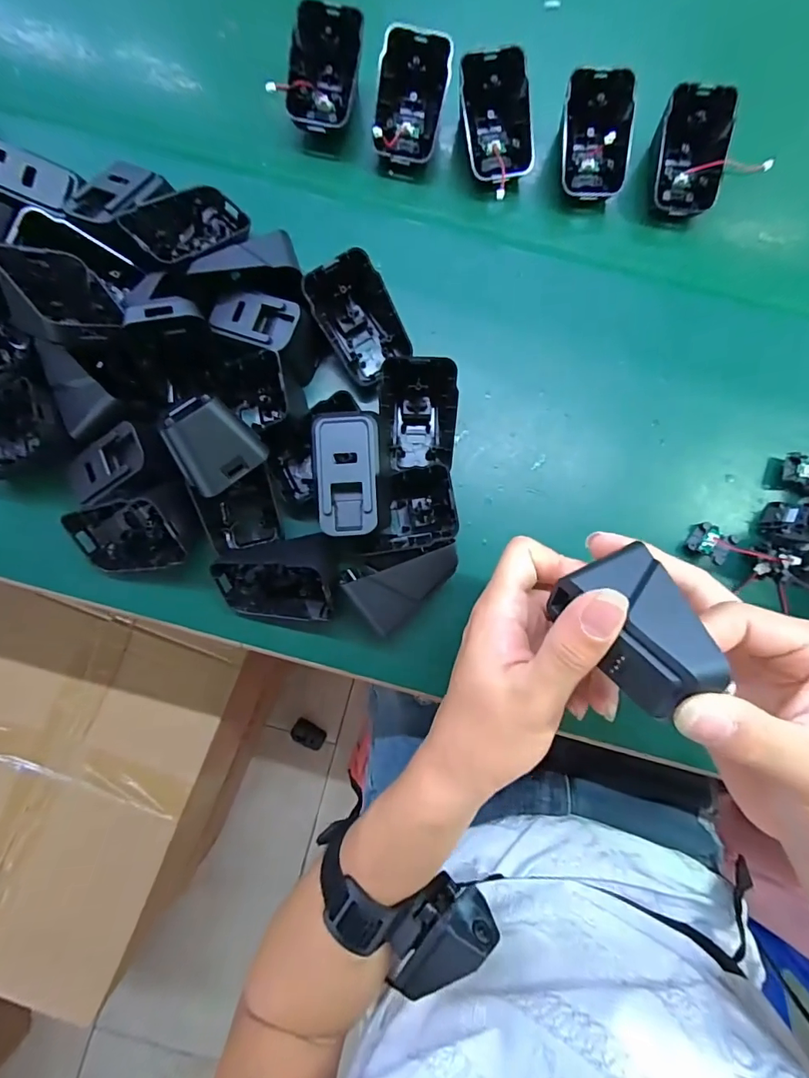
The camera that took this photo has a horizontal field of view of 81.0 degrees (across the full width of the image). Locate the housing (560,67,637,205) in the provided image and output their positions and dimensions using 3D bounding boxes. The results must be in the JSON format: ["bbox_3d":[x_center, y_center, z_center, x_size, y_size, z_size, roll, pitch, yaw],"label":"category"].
[{"bbox_3d":[0.124,-0.263,0.311,0.044,0.016,0.068,-1,111,-2],"label":"housing"}]

